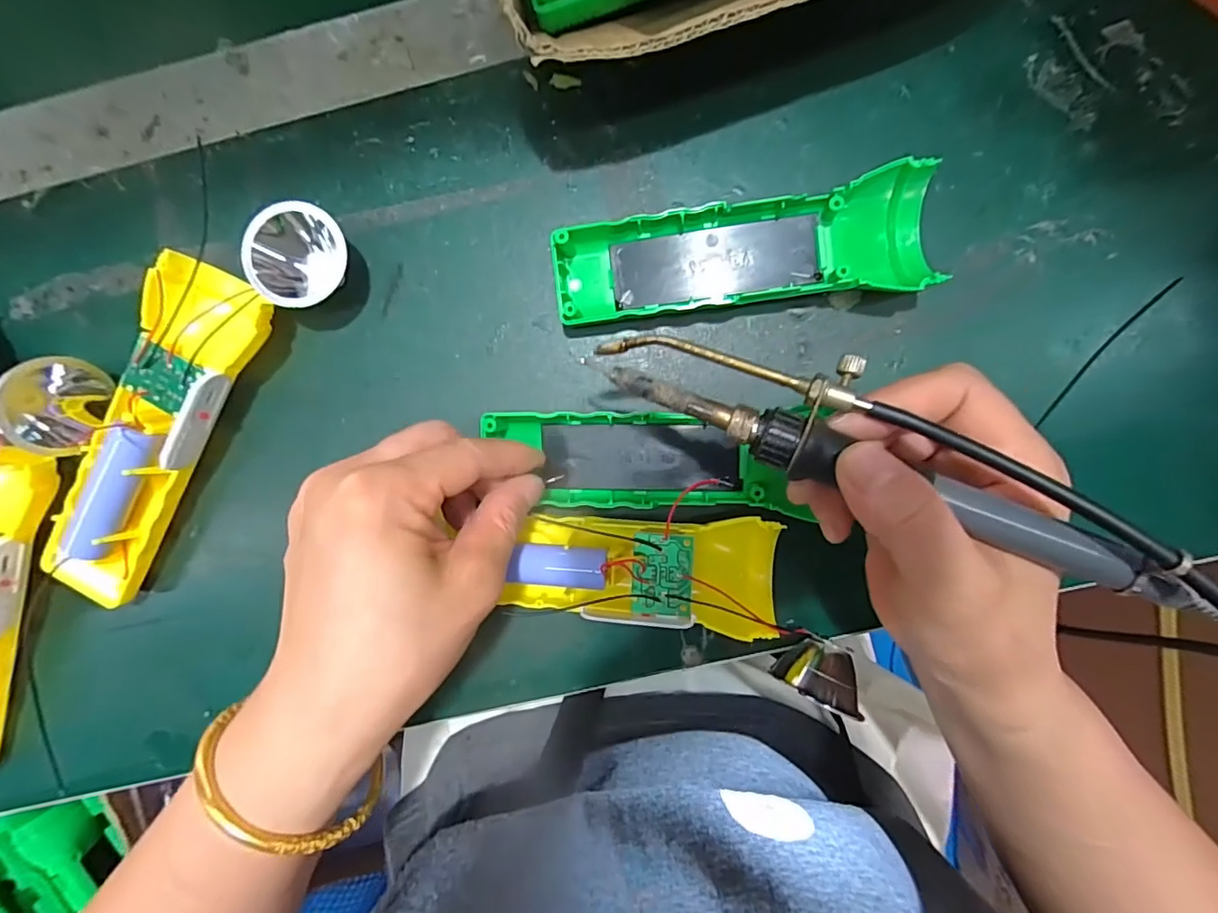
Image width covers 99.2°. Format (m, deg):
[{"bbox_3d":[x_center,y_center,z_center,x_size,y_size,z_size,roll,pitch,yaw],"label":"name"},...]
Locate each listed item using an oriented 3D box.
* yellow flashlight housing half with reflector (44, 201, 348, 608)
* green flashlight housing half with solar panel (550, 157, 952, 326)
[{"bbox_3d":[-0.199,-0.032,0.240,0.056,0.034,0.202,36,93,1],"label":"yellow flashlight housing half with reflector"},{"bbox_3d":[0.059,-0.091,0.234,0.165,0.023,0.046,-6,92,3],"label":"green flashlight housing half with solar panel"}]

